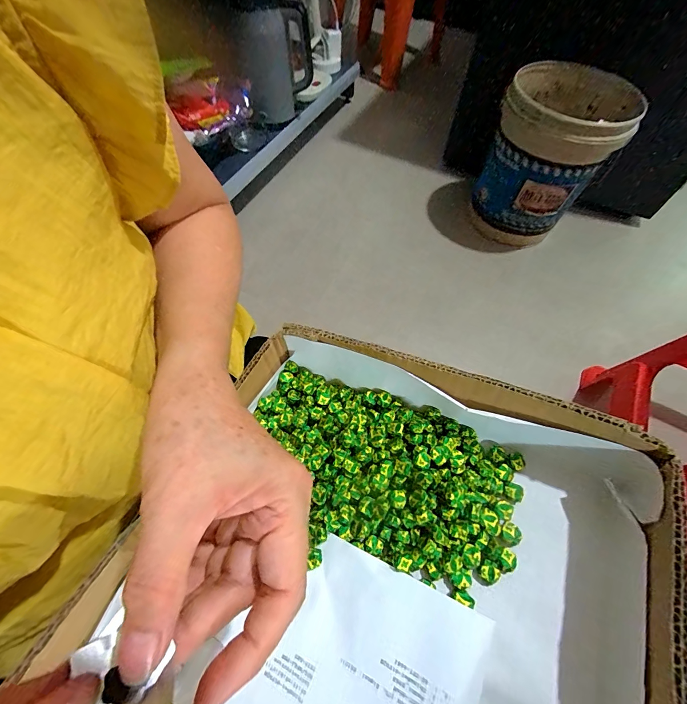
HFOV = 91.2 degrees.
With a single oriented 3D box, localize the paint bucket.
[{"bbox_3d":[0.463,-0.437,0.832,0.239,0.348,0.239,1,63,-1],"label":"paint bucket"}]

